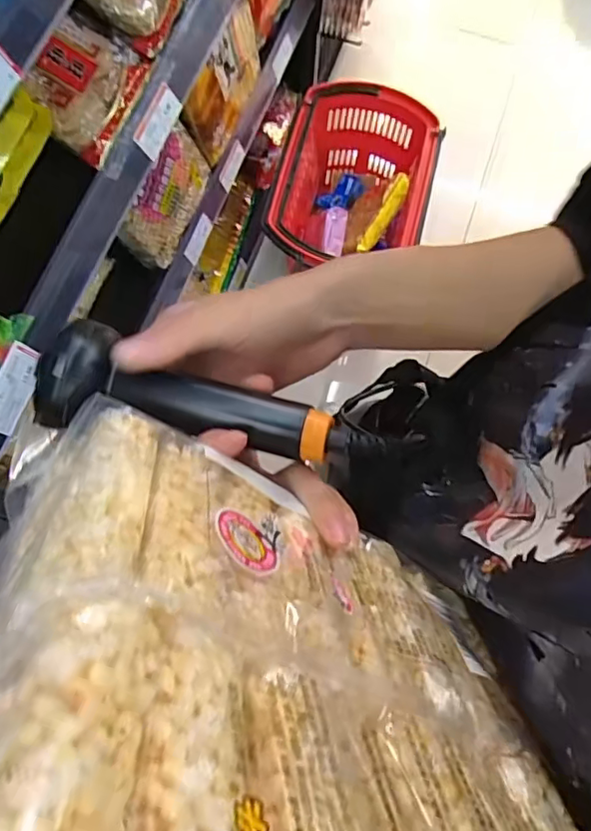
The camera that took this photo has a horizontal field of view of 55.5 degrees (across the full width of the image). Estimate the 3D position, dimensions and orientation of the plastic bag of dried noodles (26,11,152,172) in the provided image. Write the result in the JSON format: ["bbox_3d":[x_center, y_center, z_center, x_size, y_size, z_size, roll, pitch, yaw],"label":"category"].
[{"bbox_3d":[-0.246,-0.397,0.667,0.097,0.056,0.151,24,76,4],"label":"plastic bag of dried noodles"}]

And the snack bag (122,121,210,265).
[{"bbox_3d":[-0.229,-0.373,0.948,0.065,0.135,0.216,17,72,26],"label":"snack bag"}]

